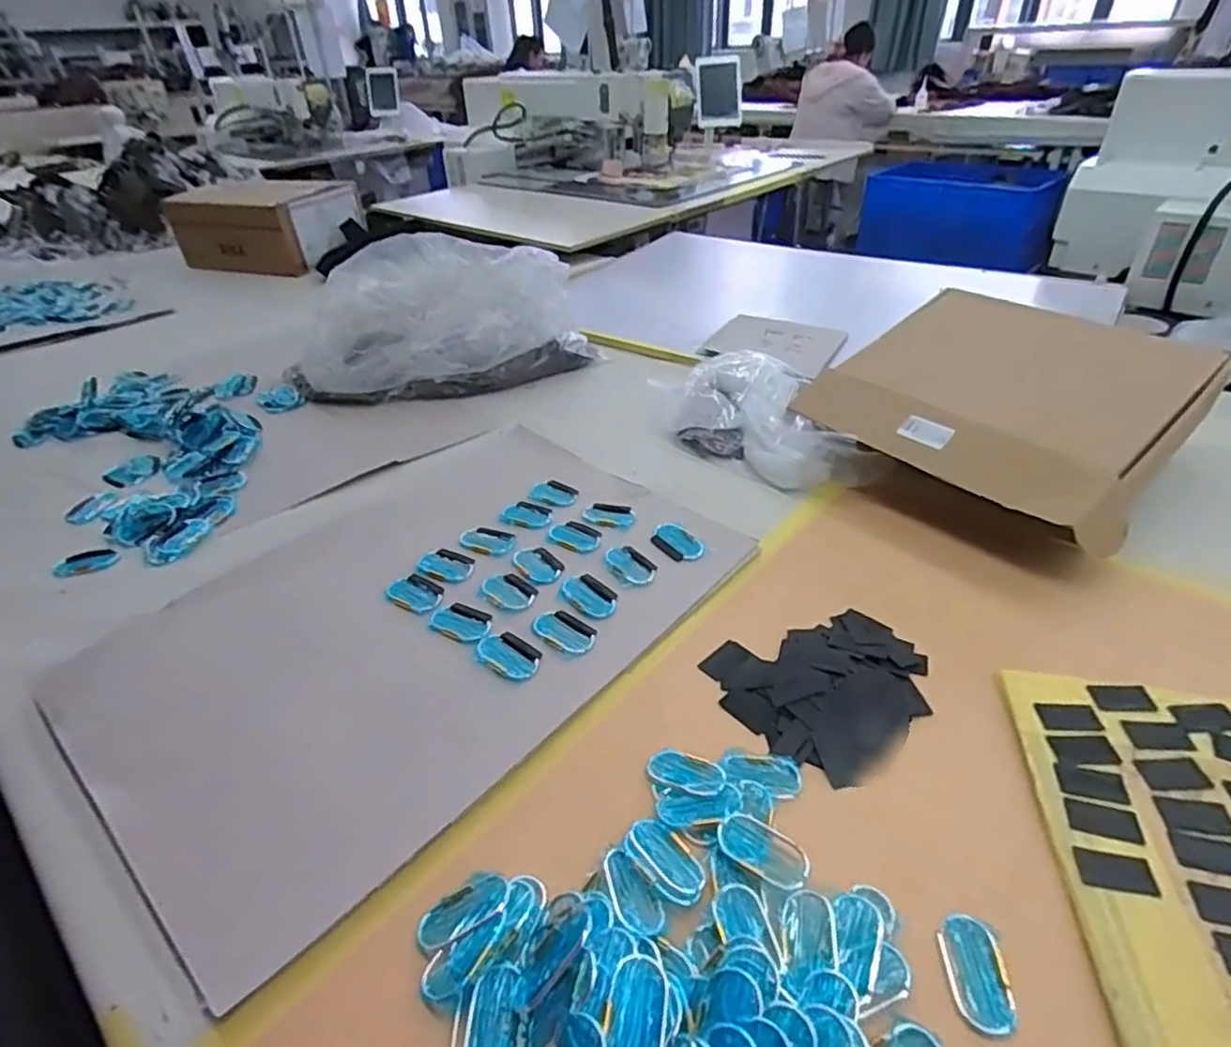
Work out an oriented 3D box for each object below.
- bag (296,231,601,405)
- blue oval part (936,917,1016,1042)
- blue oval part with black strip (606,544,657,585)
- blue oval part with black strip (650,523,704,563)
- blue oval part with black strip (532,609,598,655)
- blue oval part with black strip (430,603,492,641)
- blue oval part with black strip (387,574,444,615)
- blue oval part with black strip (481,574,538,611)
[{"bbox_3d":[-0.271,-0.323,1.034,0.429,0.147,0.259,-8,36,-6],"label":"bag"},{"bbox_3d":[0.203,0.251,0.375,0.033,0.004,0.056,0,36,5],"label":"blue oval part"},{"bbox_3d":[0.014,0.040,0.662,0.053,0.005,0.037,28,47,36],"label":"blue oval part with black strip"},{"bbox_3d":[0.063,0.018,0.693,0.042,0.005,0.058,-28,43,-30],"label":"blue oval part with black strip"},{"bbox_3d":[-0.045,0.095,0.593,0.055,0.010,0.038,18,41,27],"label":"blue oval part with black strip"},{"bbox_3d":[-0.138,0.088,0.600,0.056,0.006,0.041,20,42,29],"label":"blue oval part with black strip"},{"bbox_3d":[-0.188,0.066,0.631,0.053,0.009,0.041,18,41,27],"label":"blue oval part with black strip"},{"bbox_3d":[-0.102,0.065,0.633,0.040,0.004,0.057,-32,45,-33],"label":"blue oval part with black strip"}]

